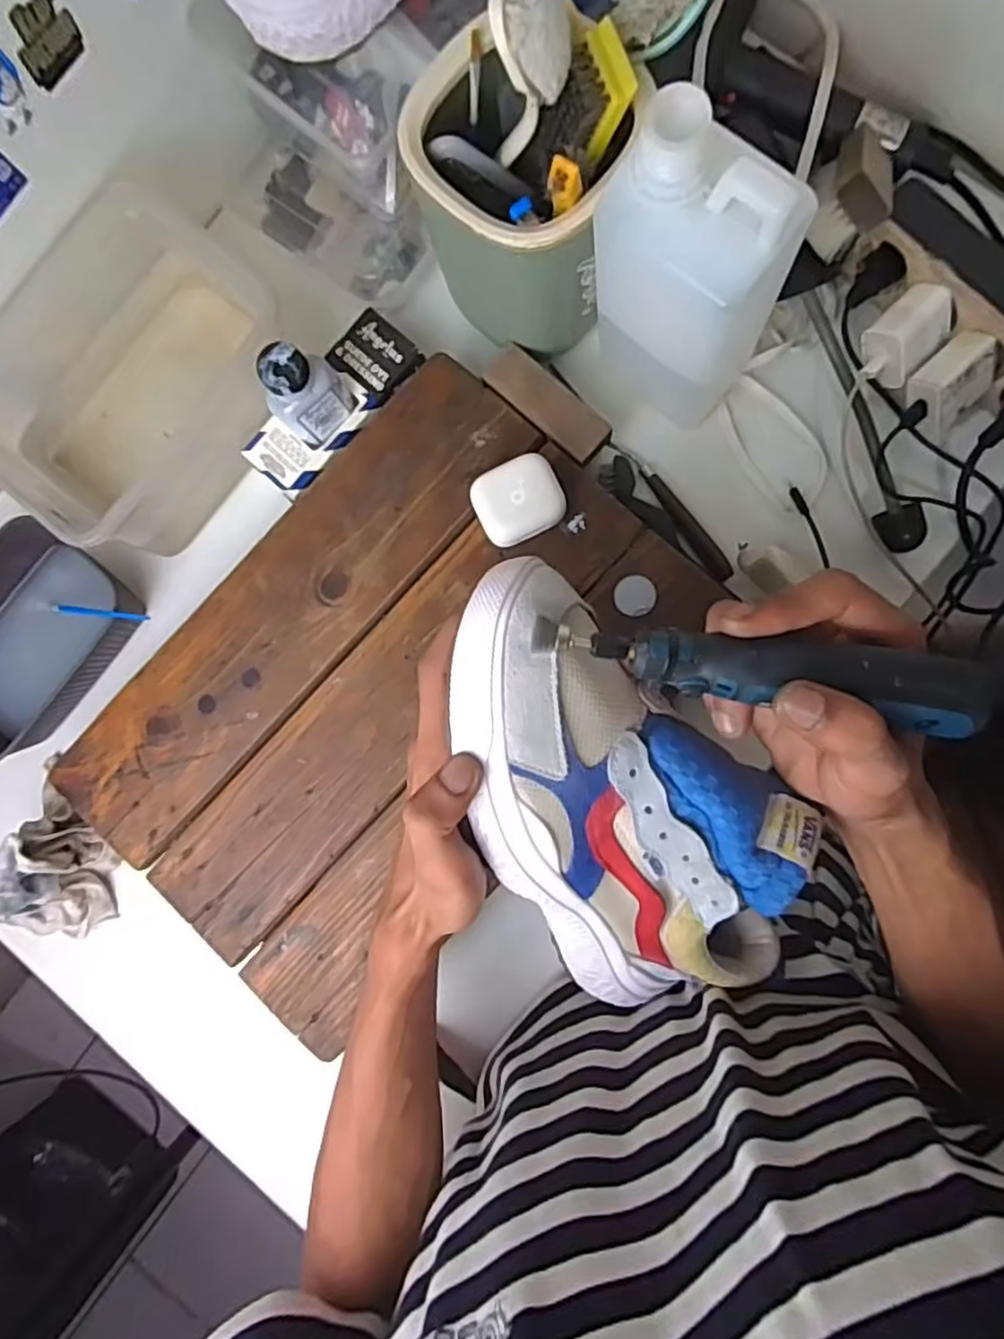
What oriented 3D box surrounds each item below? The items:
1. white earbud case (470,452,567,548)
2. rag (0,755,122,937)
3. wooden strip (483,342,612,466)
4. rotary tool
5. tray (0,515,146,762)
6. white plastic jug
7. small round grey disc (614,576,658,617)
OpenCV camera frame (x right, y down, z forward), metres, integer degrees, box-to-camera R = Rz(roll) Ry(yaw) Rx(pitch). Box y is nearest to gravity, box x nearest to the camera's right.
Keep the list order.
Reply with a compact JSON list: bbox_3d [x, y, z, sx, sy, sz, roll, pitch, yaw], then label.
[{"bbox_3d":[0.012,-0.109,0.446,0.055,0.030,0.049,-25,86,4],"label":"white earbud case"},{"bbox_3d":[-0.322,0.140,0.486,0.050,0.074,0.119,6,88,5],"label":"rag"},{"bbox_3d":[0.031,-0.182,0.461,0.096,0.006,0.033,43,92,5],"label":"wooden strip"},{"bbox_3d":[0.098,0.001,0.269,0.169,0.033,0.027,8,89,5],"label":"rotary tool"},{"bbox_3d":[-0.360,-0.013,0.515,0.118,0.073,0.180,41,92,5],"label":"tray"},{"bbox_3d":[0.103,-0.213,0.382,0.087,0.207,0.063,38,91,5],"label":"white plastic jug"},{"bbox_3d":[0.089,-0.049,0.450,0.027,0.006,0.026,0,88,5],"label":"small round grey disc"}]

